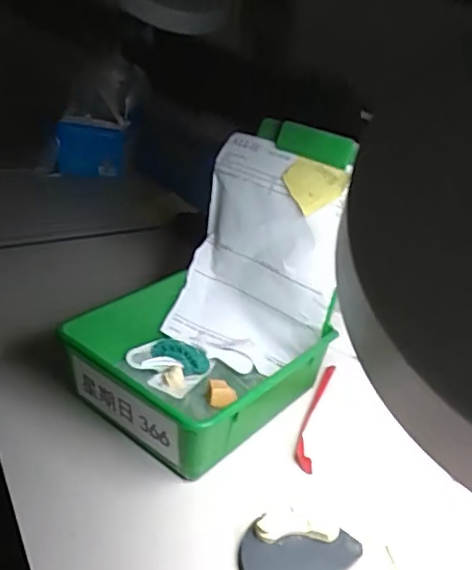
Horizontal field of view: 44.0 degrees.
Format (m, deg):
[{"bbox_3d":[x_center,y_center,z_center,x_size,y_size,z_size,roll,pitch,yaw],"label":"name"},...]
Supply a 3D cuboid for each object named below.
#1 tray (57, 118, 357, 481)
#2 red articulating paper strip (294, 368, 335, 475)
[{"bbox_3d":[-0.010,0.006,0.450,0.151,0.176,0.209,24,33,28],"label":"tray"},{"bbox_3d":[0.063,0.101,0.467,0.015,0.007,0.122,13,29,11],"label":"red articulating paper strip"}]

